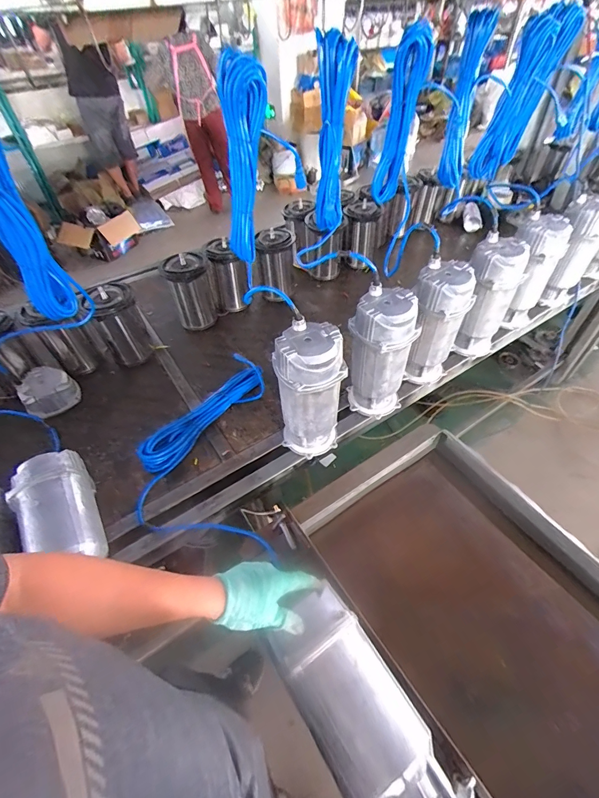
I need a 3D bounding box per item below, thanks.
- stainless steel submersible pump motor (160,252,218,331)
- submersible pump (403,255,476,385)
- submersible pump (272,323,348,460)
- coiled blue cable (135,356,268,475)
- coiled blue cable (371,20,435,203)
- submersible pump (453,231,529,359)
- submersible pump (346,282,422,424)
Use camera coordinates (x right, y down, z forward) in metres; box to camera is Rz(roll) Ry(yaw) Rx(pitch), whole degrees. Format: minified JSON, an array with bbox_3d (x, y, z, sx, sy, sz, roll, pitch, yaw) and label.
[{"bbox_3d":[-0.337,-0.331,1.144,0.134,0.209,0.108,-11,50,-8],"label":"stainless steel submersible pump motor"},{"bbox_3d":[0.328,-0.172,0.902,0.121,0.298,0.112,4,49,5],"label":"submersible pump"},{"bbox_3d":[0.020,-0.004,0.767,0.136,0.295,0.115,0,49,1],"label":"submersible pump"},{"bbox_3d":[-0.226,0.035,0.898,0.117,0.049,0.373,30,56,24],"label":"coiled blue cable"},{"bbox_3d":[0.248,-0.682,0.913,0.096,0.345,0.092,12,51,11],"label":"coiled blue cable"},{"bbox_3d":[0.489,-0.258,0.969,0.132,0.292,0.119,20,53,17],"label":"submersible pump"},{"bbox_3d":[0.180,-0.094,0.836,0.140,0.291,0.118,8,50,8],"label":"submersible pump"}]

